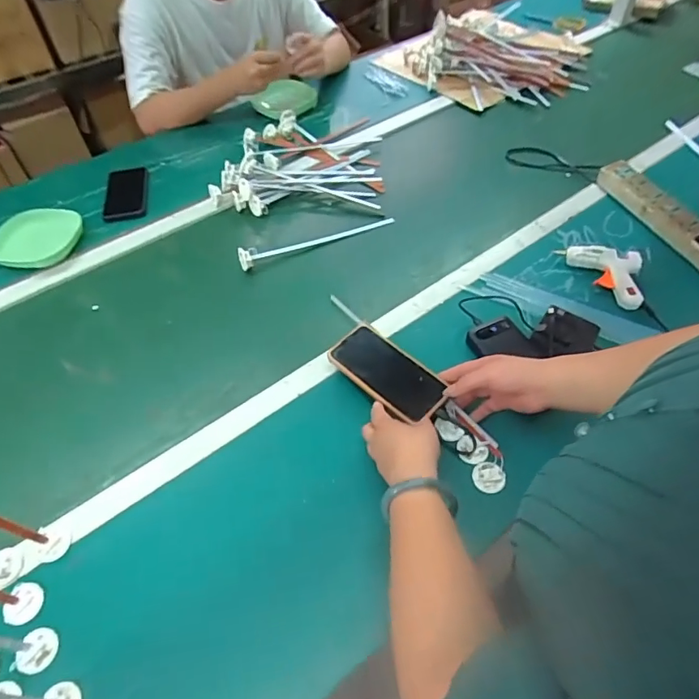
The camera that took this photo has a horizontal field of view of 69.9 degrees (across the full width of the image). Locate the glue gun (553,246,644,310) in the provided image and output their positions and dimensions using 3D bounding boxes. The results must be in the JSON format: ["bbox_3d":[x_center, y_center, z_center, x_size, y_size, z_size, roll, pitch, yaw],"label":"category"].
[{"bbox_3d":[0.395,-0.120,0.783,0.113,0.027,0.111,8,53,7],"label":"glue gun"}]

